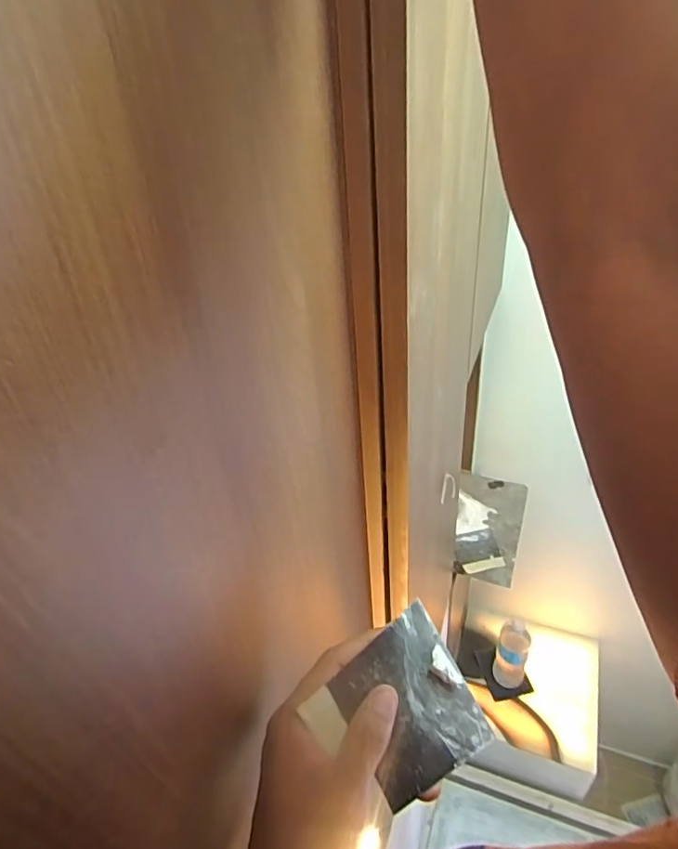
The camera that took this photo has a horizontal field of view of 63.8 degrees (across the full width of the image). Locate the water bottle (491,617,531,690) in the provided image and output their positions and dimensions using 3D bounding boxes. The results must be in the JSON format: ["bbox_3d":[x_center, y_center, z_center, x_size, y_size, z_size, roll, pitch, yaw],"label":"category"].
[{"bbox_3d":[0.463,0.621,1.460,0.082,0.209,0.076,6,39,17],"label":"water bottle"}]

